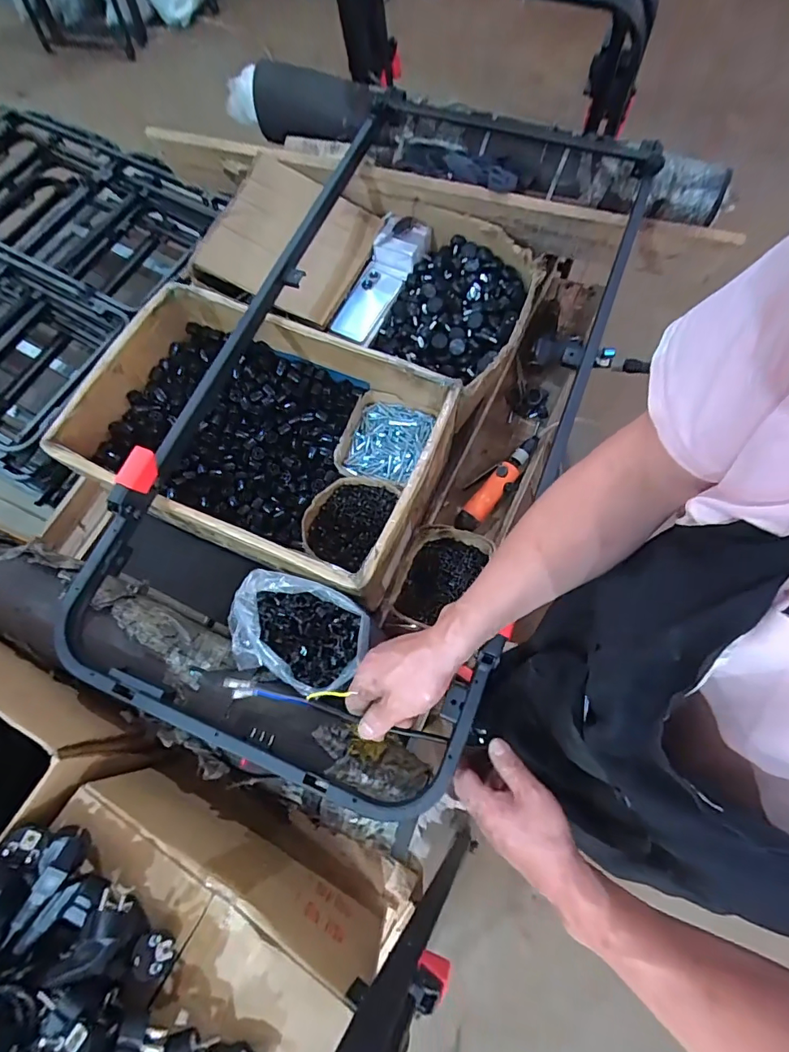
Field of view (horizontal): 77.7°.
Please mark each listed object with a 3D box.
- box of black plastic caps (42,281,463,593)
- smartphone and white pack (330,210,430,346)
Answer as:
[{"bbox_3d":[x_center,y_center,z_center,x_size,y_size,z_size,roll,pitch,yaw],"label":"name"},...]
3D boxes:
[{"bbox_3d":[-0.201,-0.140,0.774,0.533,0.145,0.361,24,74,10],"label":"box of black plastic caps"},{"bbox_3d":[-0.029,-0.442,0.898,0.087,0.057,0.276,22,73,10],"label":"smartphone and white pack"}]

